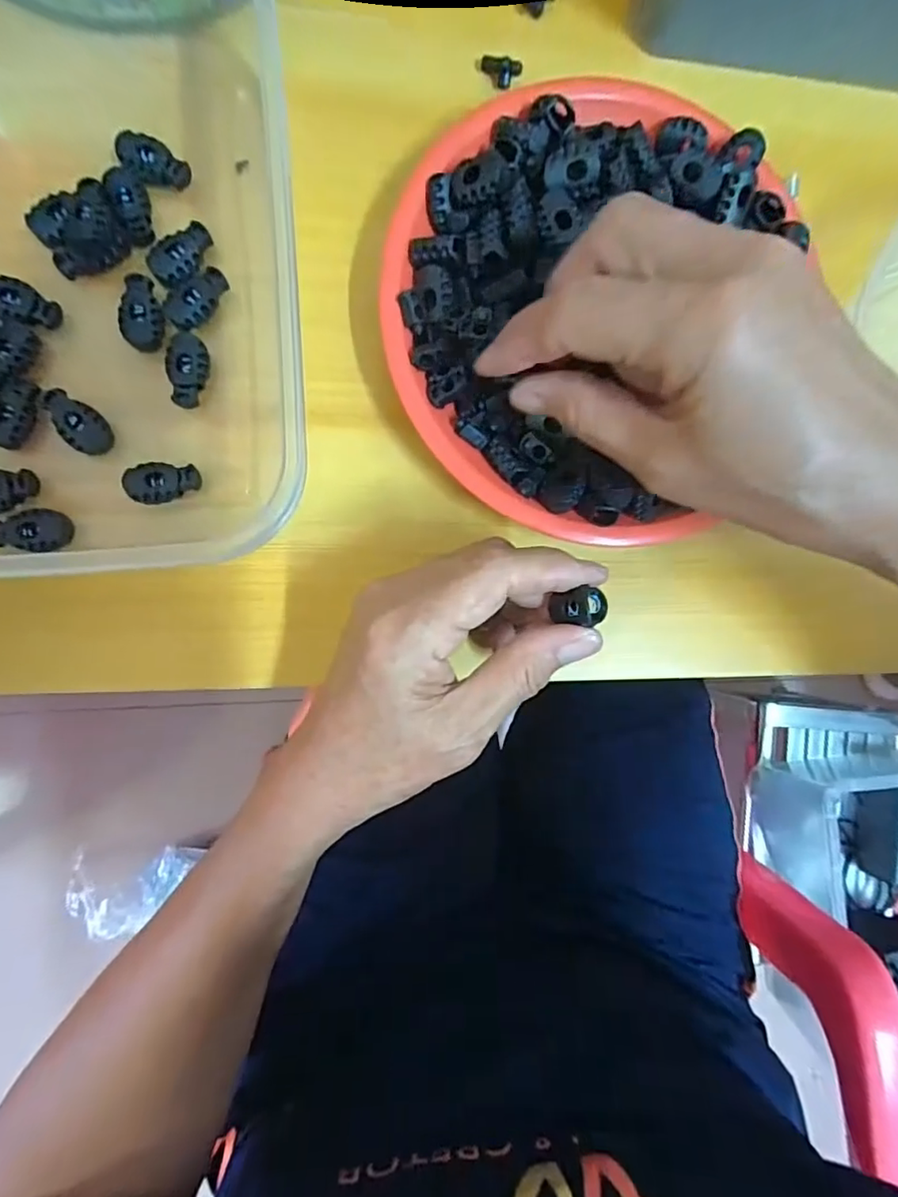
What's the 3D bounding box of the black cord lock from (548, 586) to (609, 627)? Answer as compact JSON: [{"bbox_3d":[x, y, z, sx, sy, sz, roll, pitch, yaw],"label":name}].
[{"bbox_3d":[0.048,0.003,0.211,0.017,0.016,0.013,0,89,-8],"label":"black cord lock"}]

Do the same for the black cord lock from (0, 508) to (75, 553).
[{"bbox_3d":[-0.171,-0.028,0.234,0.027,0.009,0.017,6,88,-7],"label":"black cord lock"}]

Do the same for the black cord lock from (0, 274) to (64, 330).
[{"bbox_3d":[-0.173,-0.119,0.230,0.028,0.007,0.016,23,86,-7],"label":"black cord lock"}]

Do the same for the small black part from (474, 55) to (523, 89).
[{"bbox_3d":[0.022,-0.242,0.261,0.021,0.009,0.007,24,86,10],"label":"small black part"}]

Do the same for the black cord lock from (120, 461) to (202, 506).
[{"bbox_3d":[-0.119,-0.048,0.239,0.028,0.012,0.018,2,89,-8],"label":"black cord lock"}]

